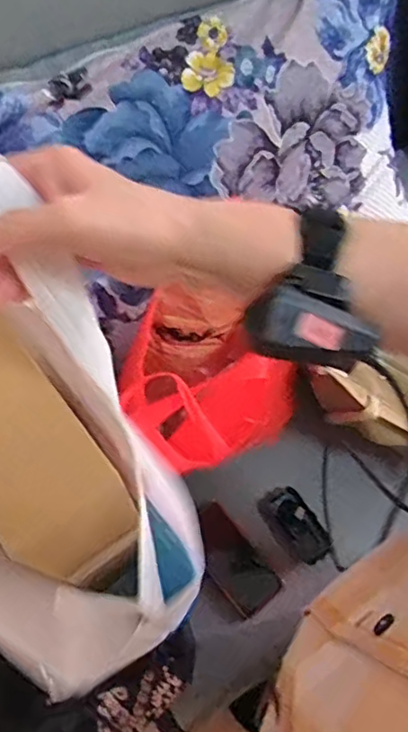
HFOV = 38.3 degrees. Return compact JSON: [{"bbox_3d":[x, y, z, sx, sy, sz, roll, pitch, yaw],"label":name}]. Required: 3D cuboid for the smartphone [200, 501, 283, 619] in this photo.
[{"bbox_3d":[0.040,0.282,0.862,0.075,0.009,0.156,-39,81,-11],"label":"smartphone"}]

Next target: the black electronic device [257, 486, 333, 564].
[{"bbox_3d":[0.135,0.235,0.874,0.067,0.023,0.116,-30,69,-12],"label":"black electronic device"}]

